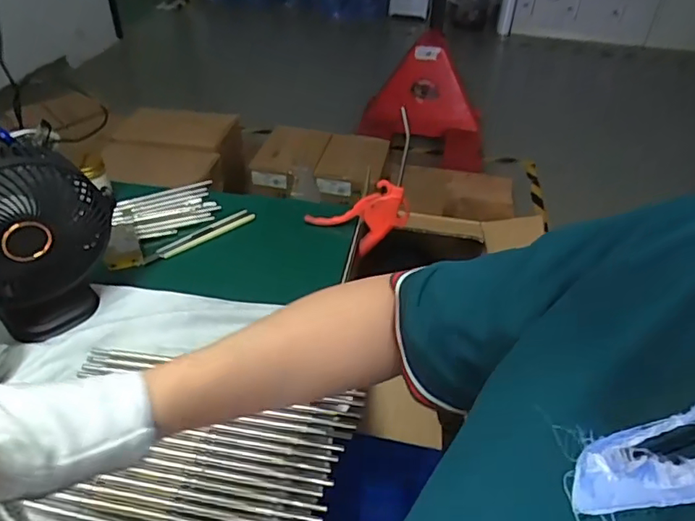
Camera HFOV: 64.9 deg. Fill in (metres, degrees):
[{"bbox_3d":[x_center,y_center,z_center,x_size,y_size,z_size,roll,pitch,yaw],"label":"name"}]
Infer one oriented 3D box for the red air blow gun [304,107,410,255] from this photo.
[{"bbox_3d":[0.040,-0.083,0.675,0.089,0.182,0.028,46,29,3],"label":"red air blow gun"}]

